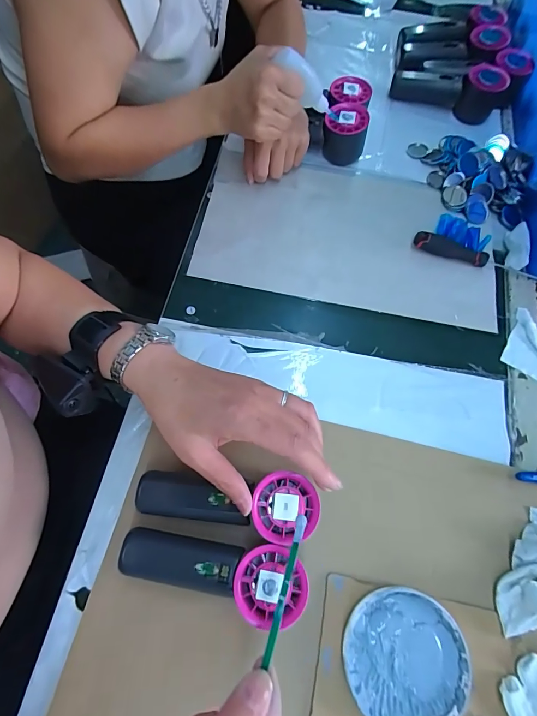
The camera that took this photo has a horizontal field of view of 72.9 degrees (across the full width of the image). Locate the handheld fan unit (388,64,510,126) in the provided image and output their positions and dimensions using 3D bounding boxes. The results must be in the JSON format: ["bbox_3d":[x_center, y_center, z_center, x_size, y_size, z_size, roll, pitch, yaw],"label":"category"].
[{"bbox_3d":[0.268,-0.407,0.543,0.155,0.054,0.048,22,69,7],"label":"handheld fan unit"}]

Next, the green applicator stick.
[{"bbox_3d":[0.011,0.142,0.228,0.006,0.004,0.083,18,62,5],"label":"green applicator stick"}]

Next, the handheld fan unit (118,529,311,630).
[{"bbox_3d":[-0.047,0.180,0.304,0.149,0.055,0.052,6,68,0],"label":"handheld fan unit"}]

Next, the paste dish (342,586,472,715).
[{"bbox_3d":[0.114,0.249,0.301,0.100,0.014,0.097,1,68,-2],"label":"paste dish"}]

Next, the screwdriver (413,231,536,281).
[{"bbox_3d":[0.266,-0.126,0.458,0.166,0.017,0.021,20,69,6],"label":"screwdriver"}]

